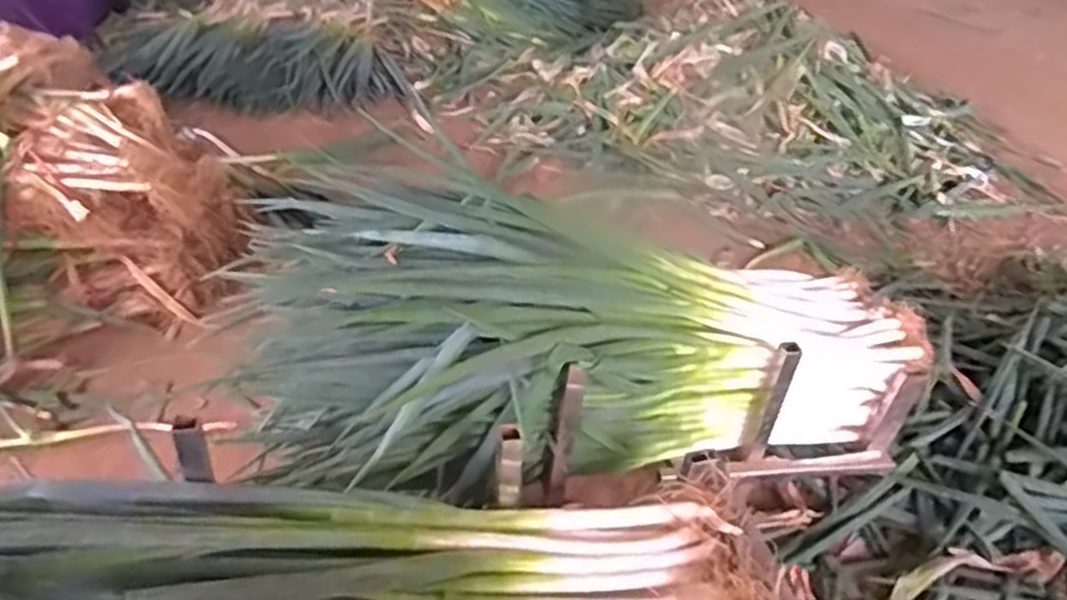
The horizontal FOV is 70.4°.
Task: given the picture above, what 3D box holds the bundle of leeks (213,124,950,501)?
[{"bbox_3d":[0.092,0.044,1.114,0.936,0.305,0.401,-2,37,-11],"label":"bundle of leeks"}]

